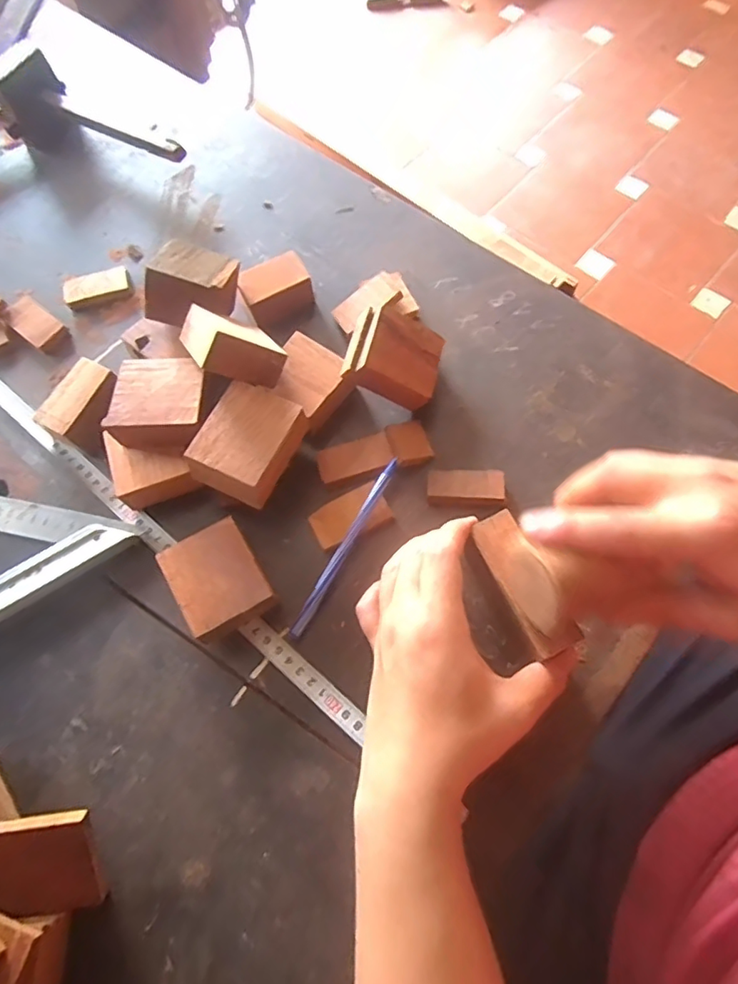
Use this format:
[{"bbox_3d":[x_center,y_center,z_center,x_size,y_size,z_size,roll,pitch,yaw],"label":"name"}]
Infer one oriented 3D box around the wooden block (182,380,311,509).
[{"bbox_3d":[-0.077,-0.035,0.375,0.062,0.028,0.077,23,72,11],"label":"wooden block"}]

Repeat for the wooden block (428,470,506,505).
[{"bbox_3d":[0.069,-0.003,0.393,0.052,0.013,0.021,2,69,3],"label":"wooden block"}]

